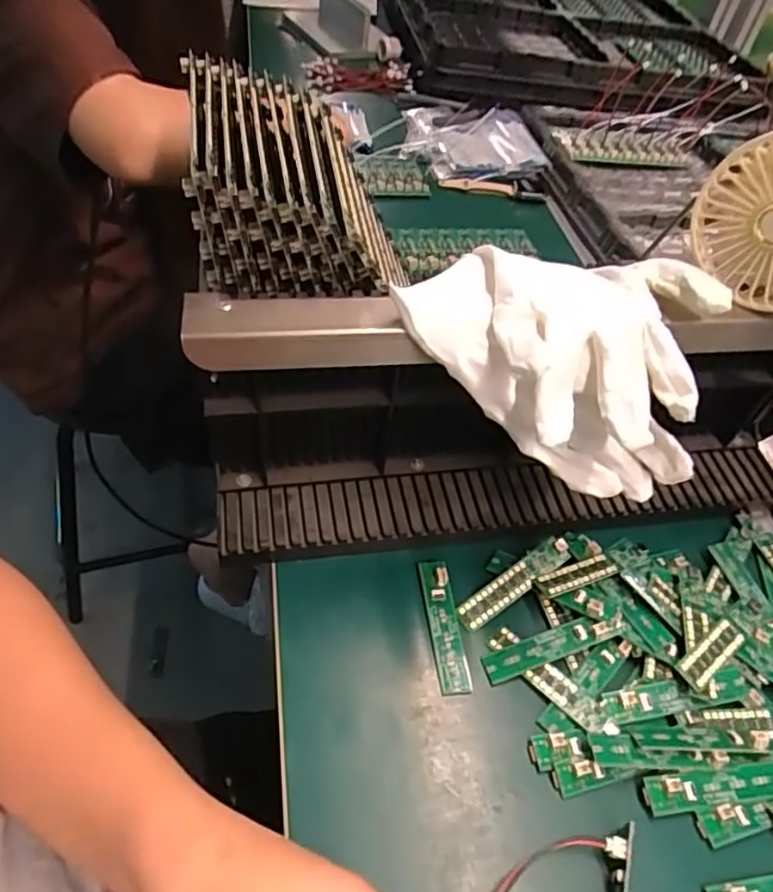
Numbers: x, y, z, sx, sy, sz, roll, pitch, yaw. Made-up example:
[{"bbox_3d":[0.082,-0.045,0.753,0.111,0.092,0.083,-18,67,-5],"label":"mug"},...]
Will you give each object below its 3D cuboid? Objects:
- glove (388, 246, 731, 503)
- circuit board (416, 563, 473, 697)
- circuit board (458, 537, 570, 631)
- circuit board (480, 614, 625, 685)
[{"bbox_3d":[0.085,-0.049,0.341,0.163,0.087,0.124,6,48,-5],"label":"glove"},{"bbox_3d":[0.035,0.107,0.380,0.019,0.009,0.082,-4,50,-9],"label":"circuit board"},{"bbox_3d":[0.082,0.086,0.398,0.083,0.006,0.017,-33,59,-15],"label":"circuit board"},{"bbox_3d":[0.099,0.119,0.371,0.086,0.007,0.016,-18,60,-4],"label":"circuit board"}]

